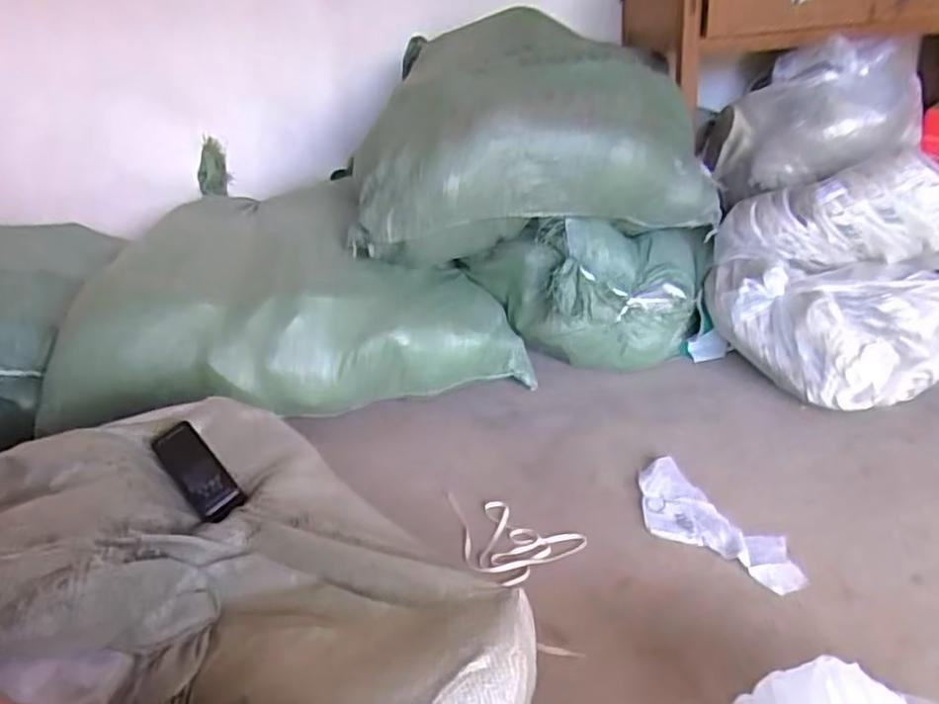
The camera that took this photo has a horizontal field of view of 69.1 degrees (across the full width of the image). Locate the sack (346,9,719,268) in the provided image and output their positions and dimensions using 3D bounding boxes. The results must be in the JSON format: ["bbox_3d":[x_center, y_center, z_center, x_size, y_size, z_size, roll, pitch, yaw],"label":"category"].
[{"bbox_3d":[0.106,-0.496,1.571,0.768,0.435,0.513,-7,26,-4],"label":"sack"}]

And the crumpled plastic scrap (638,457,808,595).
[{"bbox_3d":[0.349,0.259,1.017,0.132,0.020,0.308,-19,29,-26],"label":"crumpled plastic scrap"}]

